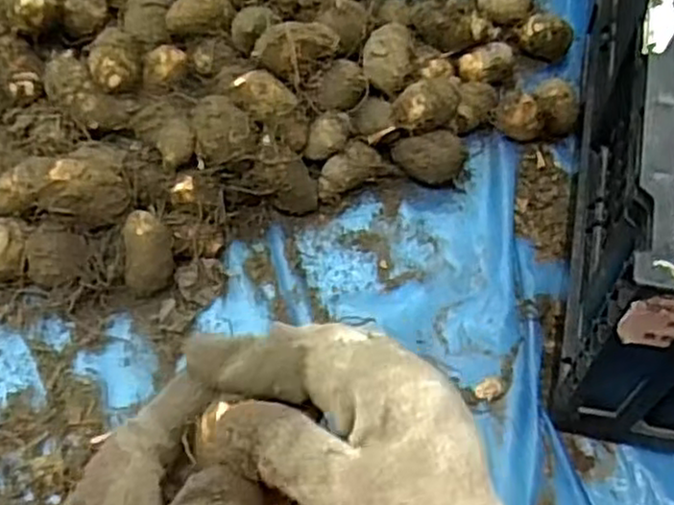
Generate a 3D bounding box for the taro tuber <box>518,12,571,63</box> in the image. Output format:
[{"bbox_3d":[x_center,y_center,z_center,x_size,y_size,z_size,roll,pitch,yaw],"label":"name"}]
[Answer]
[{"bbox_3d":[0.170,-0.177,0.592,0.040,0.034,0.030,3,64,-1],"label":"taro tuber"}]

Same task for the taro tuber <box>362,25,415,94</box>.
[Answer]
[{"bbox_3d":[0.038,-0.142,0.526,0.035,0.030,0.045,12,63,3],"label":"taro tuber"}]

